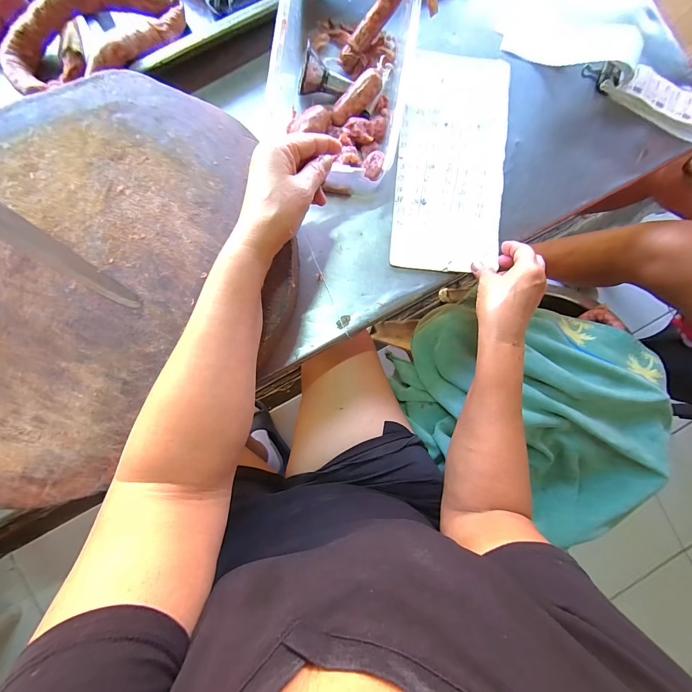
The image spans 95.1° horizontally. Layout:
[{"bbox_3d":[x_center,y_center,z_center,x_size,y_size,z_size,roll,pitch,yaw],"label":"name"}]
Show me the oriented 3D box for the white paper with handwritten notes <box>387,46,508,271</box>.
[{"bbox_3d":[0.147,-0.254,0.439,0.146,0.011,0.296,6,90,-2],"label":"white paper with handwritten notes"}]

